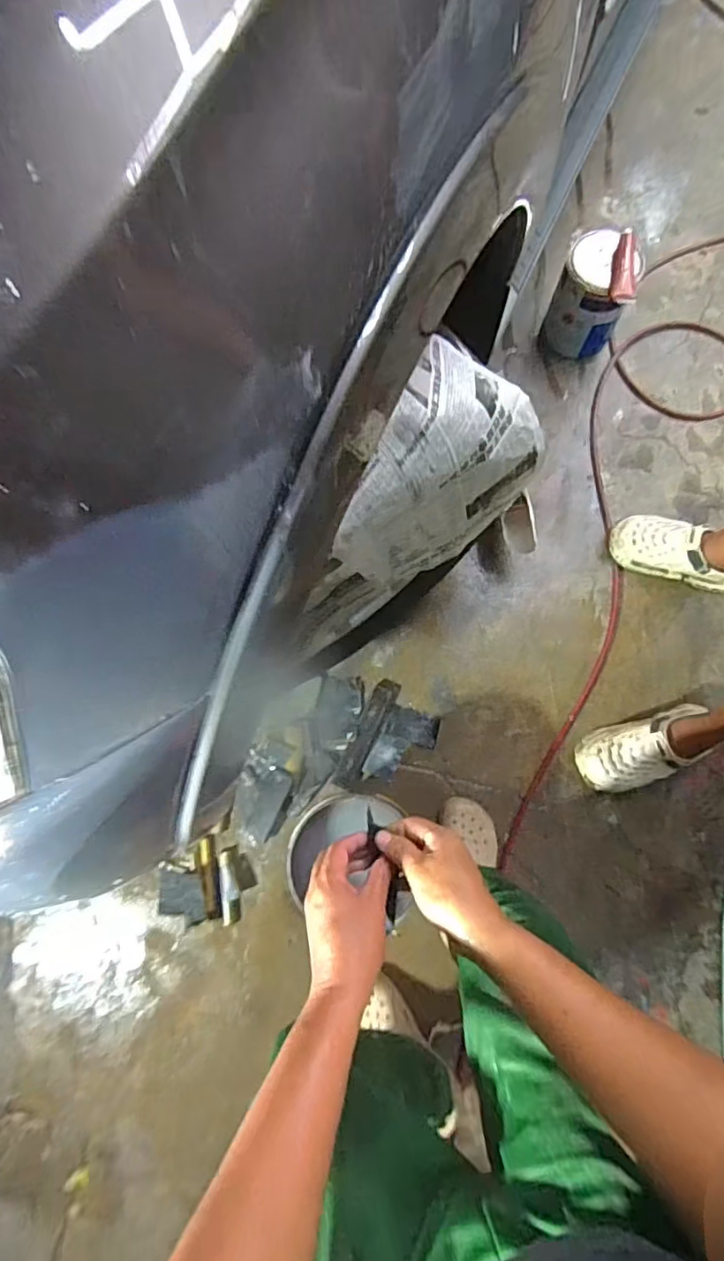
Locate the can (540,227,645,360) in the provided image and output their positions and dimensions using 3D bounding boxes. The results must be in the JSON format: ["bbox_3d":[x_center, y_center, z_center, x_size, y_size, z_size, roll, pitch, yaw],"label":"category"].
[{"bbox_3d":[0.537,-0.778,1.346,0.163,0.225,0.168,0,82,1],"label":"can"}]

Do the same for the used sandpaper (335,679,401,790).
[{"bbox_3d":[0.014,0.222,1.241,0.049,0.008,0.247,25,77,5],"label":"used sandpaper"}]

